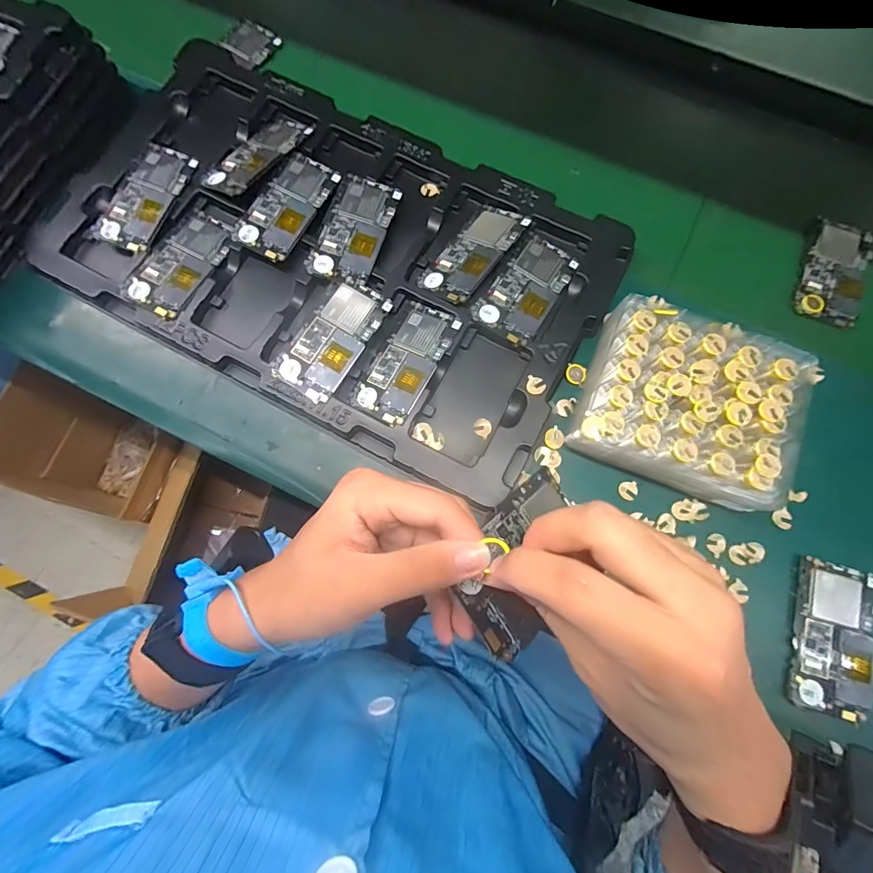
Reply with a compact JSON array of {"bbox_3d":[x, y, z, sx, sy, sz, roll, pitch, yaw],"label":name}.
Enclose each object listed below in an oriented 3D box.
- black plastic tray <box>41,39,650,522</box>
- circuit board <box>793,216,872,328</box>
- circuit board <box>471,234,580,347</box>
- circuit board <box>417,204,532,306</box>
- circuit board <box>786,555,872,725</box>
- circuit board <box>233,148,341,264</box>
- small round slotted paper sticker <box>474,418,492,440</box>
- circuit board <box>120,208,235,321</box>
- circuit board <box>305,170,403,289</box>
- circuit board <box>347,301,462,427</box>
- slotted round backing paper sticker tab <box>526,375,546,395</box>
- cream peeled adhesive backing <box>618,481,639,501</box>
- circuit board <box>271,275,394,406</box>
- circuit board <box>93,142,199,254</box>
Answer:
[{"bbox_3d":[-0.110,-0.199,0.441,0.552,0.033,0.329,28,79,8],"label":"black plastic tray"},{"bbox_3d":[0.433,-0.178,0.445,0.060,0.010,0.121,24,77,6],"label":"circuit board"},{"bbox_3d":[0.094,-0.152,0.416,0.063,0.006,0.121,32,78,7],"label":"circuit board"},{"bbox_3d":[0.040,-0.192,0.428,0.062,0.006,0.123,33,78,26],"label":"circuit board"},{"bbox_3d":[0.346,0.175,0.357,0.062,0.010,0.124,19,77,4],"label":"circuit board"},{"bbox_3d":[-0.158,-0.247,0.441,0.064,0.006,0.126,28,78,7],"label":"circuit board"},{"bbox_3d":[0.045,-0.009,0.399,0.017,0.004,0.019,22,77,5],"label":"small round slotted paper sticker"},{"bbox_3d":[-0.266,-0.182,0.428,0.064,0.006,0.121,28,77,7],"label":"circuit board"},{"bbox_3d":[-0.087,-0.219,0.433,0.065,0.005,0.126,17,76,4],"label":"circuit board"},{"bbox_3d":[-0.030,-0.073,0.405,0.062,0.007,0.124,27,80,22],"label":"circuit board"},{"bbox_3d":[0.095,-0.048,0.395,0.017,0.004,0.018,0,77,1],"label":"slotted round backing paper sticker tab"},{"bbox_3d":[0.183,0.052,0.391,0.018,0.004,0.018,0,77,1],"label":"cream peeled adhesive backing"},{"bbox_3d":[-0.101,-0.096,0.404,0.063,0.005,0.125,31,80,7],"label":"circuit board"},{"bbox_3d":[-0.314,-0.260,0.444,0.064,0.006,0.124,20,77,5],"label":"circuit board"}]

